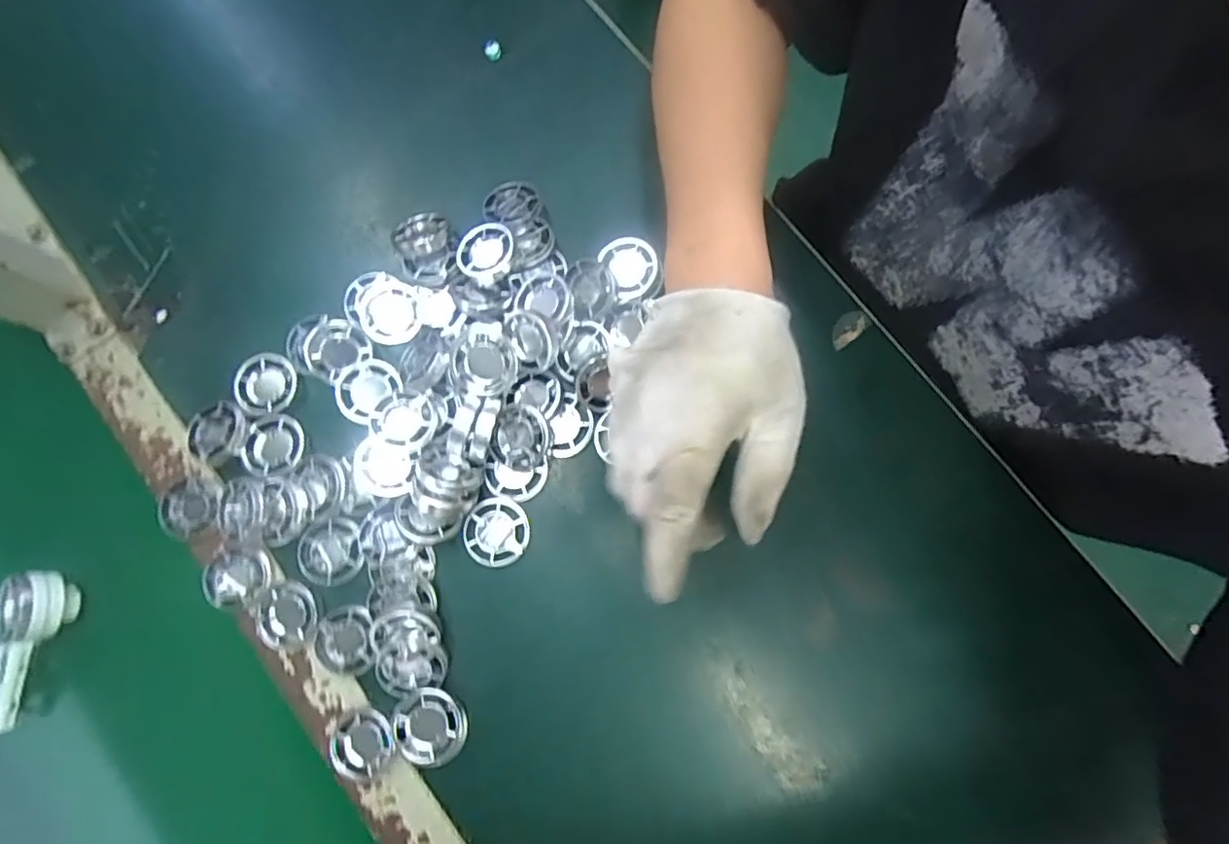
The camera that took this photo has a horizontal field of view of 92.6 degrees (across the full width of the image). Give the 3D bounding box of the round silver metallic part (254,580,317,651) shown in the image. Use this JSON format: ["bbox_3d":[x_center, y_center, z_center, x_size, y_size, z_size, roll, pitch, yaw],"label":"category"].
[{"bbox_3d":[-0.199,0.117,0.355,0.039,0.008,0.039,0,80,0],"label":"round silver metallic part"}]

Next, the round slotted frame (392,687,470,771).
[{"bbox_3d":[-0.107,0.175,0.342,0.038,0.023,0.041,0,80,0],"label":"round slotted frame"}]

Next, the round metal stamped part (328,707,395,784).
[{"bbox_3d":[-0.147,0.188,0.345,0.035,0.012,0.039,21,80,4],"label":"round metal stamped part"}]

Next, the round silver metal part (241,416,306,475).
[{"bbox_3d":[-0.212,0.015,0.365,0.034,0.010,0.036,0,80,0],"label":"round silver metal part"}]

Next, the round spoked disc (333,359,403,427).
[{"bbox_3d":[-0.154,-0.020,0.363,0.040,0.009,0.035,-44,83,-7],"label":"round spoked disc"}]

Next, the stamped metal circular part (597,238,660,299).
[{"bbox_3d":[0.011,-0.100,0.376,0.033,0.013,0.037,-29,81,-5],"label":"stamped metal circular part"}]

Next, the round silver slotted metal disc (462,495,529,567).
[{"bbox_3d":[-0.072,0.067,0.358,0.038,0.004,0.040,0,80,0],"label":"round silver slotted metal disc"}]

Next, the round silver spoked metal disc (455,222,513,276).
[{"bbox_3d":[-0.083,-0.109,0.377,0.037,0.014,0.032,-39,82,-7],"label":"round silver spoked metal disc"}]

